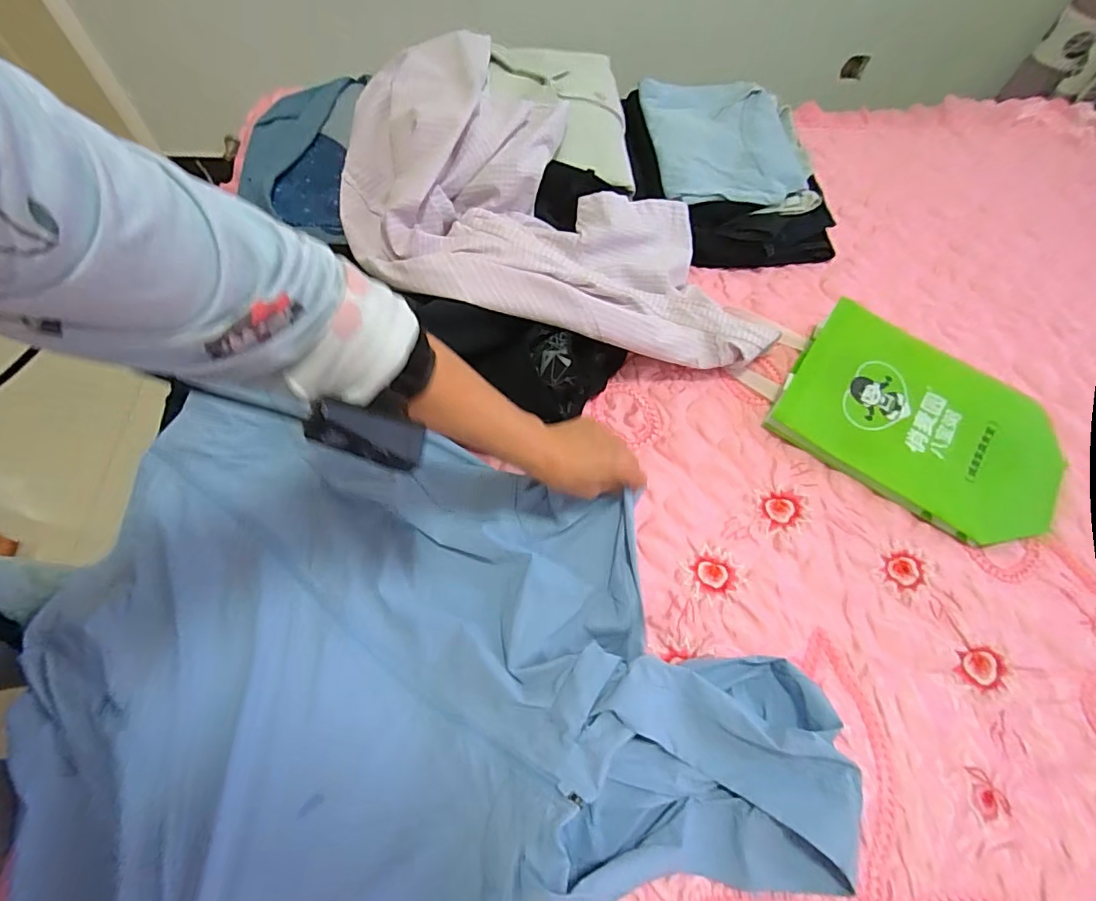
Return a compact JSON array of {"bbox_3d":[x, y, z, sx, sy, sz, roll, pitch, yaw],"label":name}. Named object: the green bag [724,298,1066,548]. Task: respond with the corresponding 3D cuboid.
[{"bbox_3d":[0.426,-0.042,0.617,0.366,0.065,0.207,33,64,14],"label":"green bag"}]

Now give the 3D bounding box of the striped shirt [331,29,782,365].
[{"bbox_3d":[0.008,-0.339,0.658,0.542,0.121,0.451,3,62,0],"label":"striped shirt"}]

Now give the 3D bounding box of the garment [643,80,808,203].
[{"bbox_3d":[0.276,-0.490,0.796,0.244,0.025,0.256,-1,62,-3],"label":"garment"}]

